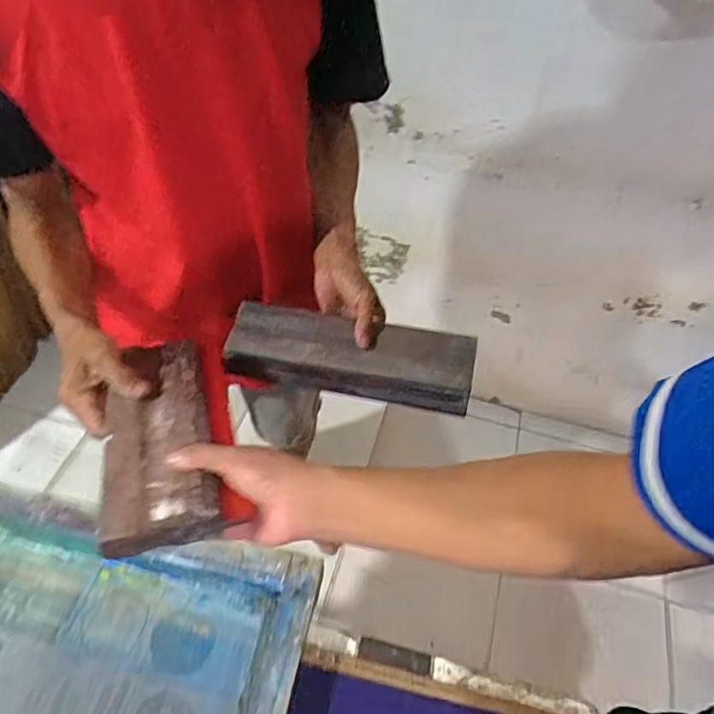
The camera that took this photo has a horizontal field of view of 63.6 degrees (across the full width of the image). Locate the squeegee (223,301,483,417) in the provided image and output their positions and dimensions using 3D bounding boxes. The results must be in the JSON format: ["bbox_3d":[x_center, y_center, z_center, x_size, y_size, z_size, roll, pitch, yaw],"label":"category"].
[{"bbox_3d":[-0.010,-0.003,0.712,0.297,0.043,0.100,11,50,6],"label":"squeegee"}]

